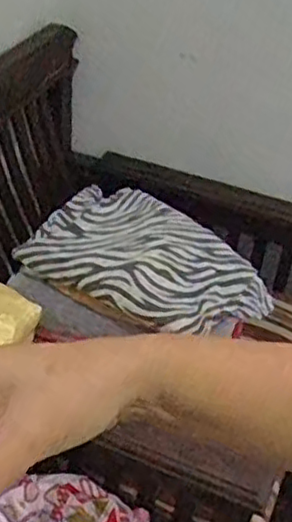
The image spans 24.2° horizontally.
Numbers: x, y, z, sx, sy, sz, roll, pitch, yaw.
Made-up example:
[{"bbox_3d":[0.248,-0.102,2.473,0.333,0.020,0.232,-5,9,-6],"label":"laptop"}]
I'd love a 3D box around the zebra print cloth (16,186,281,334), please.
[{"bbox_3d":[-0.004,0.008,1.030,0.348,0.106,0.213,28,45,24],"label":"zebra print cloth"}]

